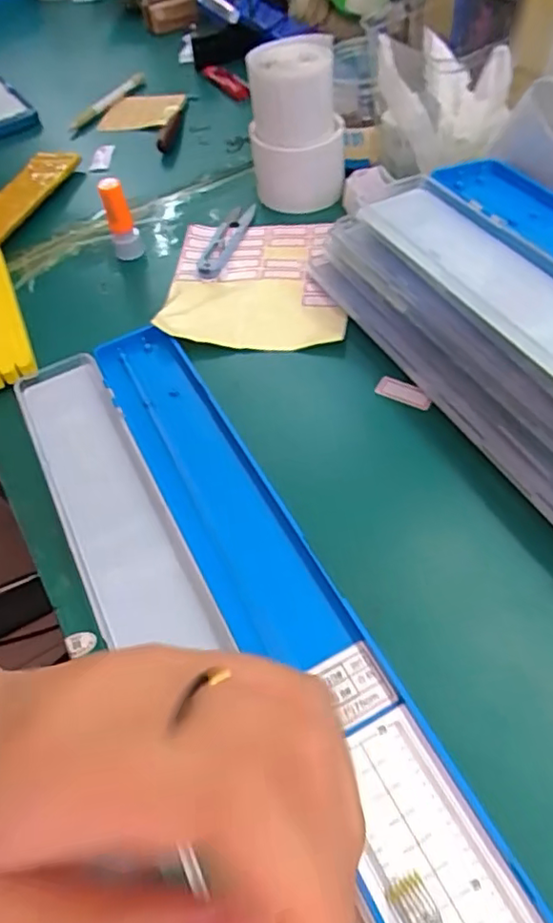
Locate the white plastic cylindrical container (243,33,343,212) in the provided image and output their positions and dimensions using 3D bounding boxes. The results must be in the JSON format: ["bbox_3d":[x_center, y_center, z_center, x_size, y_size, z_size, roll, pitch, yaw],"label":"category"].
[{"bbox_3d":[0.016,-0.309,0.560,0.080,0.116,0.096,-13,52,-3],"label":"white plastic cylindrical container"}]

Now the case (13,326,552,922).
[{"bbox_3d":[-0.027,0.079,0.300,0.116,0.016,0.460,-25,52,-14],"label":"case"}]

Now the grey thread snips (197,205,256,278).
[{"bbox_3d":[-0.047,-0.202,0.551,0.027,0.008,0.110,10,55,14],"label":"grey thread snips"}]

